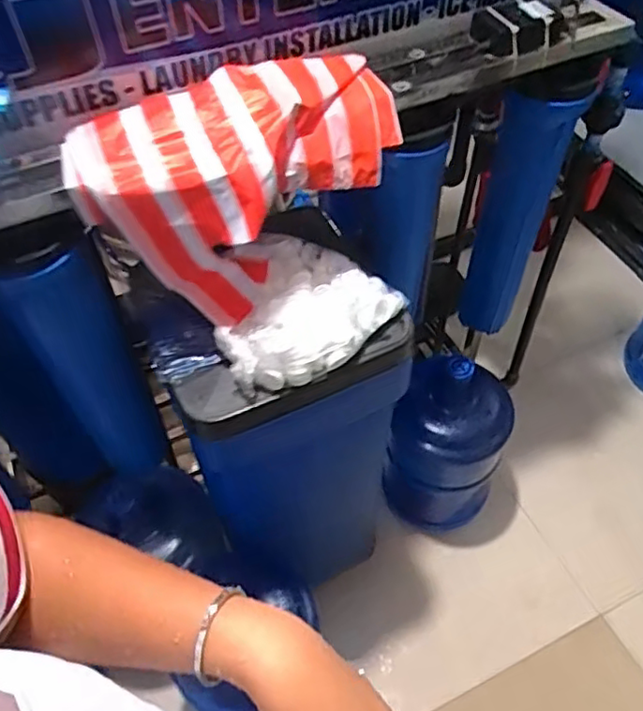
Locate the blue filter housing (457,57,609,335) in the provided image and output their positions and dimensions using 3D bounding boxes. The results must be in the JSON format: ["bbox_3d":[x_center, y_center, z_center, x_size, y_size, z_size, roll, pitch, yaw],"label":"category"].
[{"bbox_3d":[0.339,-0.252,1.080,0.118,0.545,0.145,13,54,11],"label":"blue filter housing"}]

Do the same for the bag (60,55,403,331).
[{"bbox_3d":[-0.098,-0.201,0.765,0.357,0.221,0.177,-28,56,-19],"label":"bag"}]

